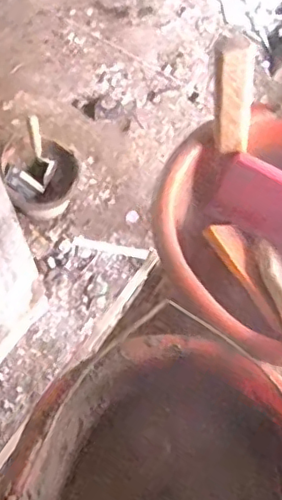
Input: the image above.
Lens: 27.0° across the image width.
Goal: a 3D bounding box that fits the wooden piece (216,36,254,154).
[{"bbox_3d":[0.080,-0.130,0.504,0.033,0.109,0.010,-16,47,-8],"label":"wooden piece"}]

